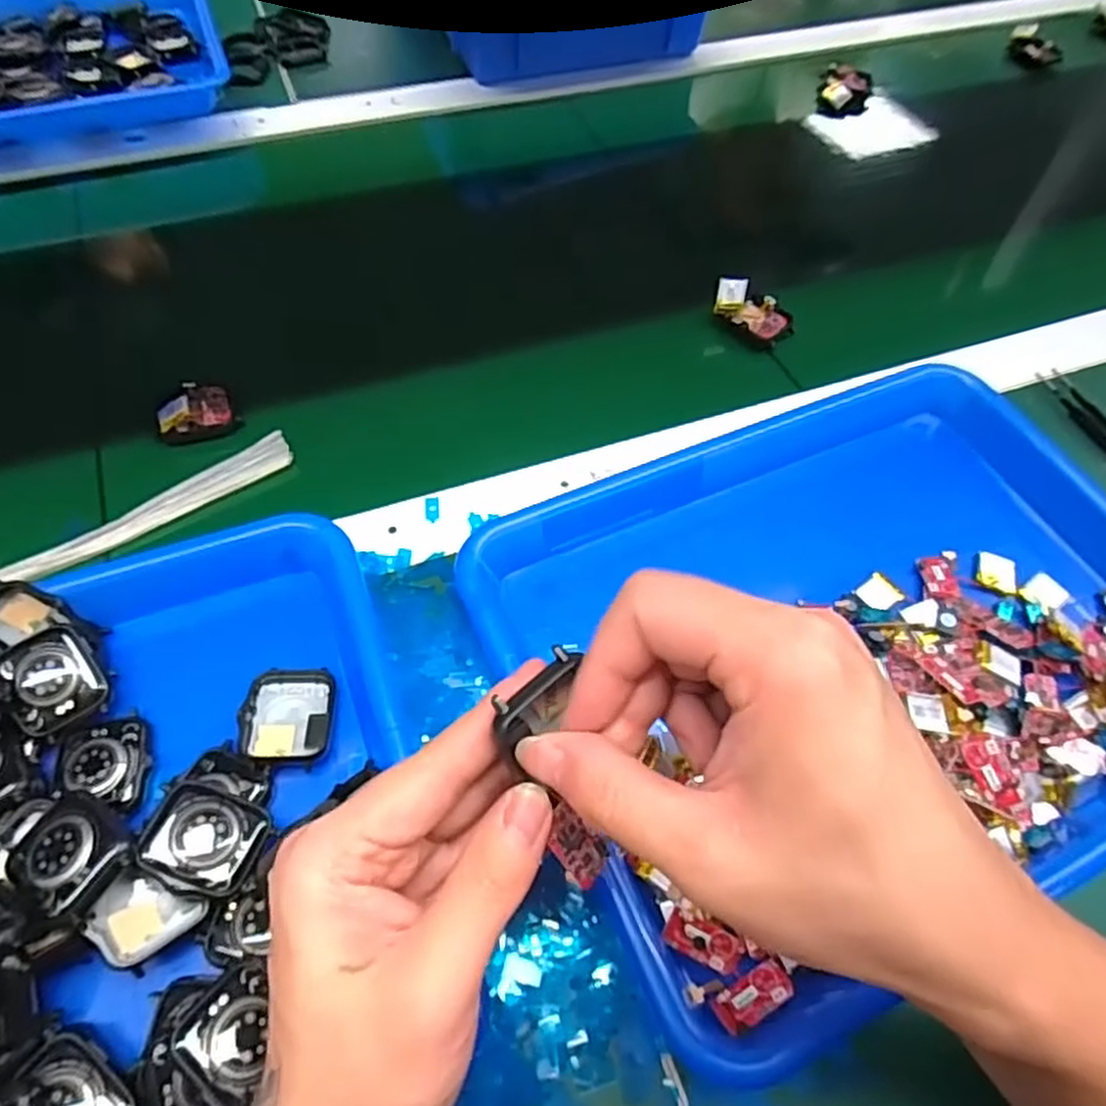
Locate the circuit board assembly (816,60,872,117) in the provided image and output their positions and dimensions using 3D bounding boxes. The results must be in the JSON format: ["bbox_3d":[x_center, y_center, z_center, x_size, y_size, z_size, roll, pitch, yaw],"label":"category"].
[{"bbox_3d":[0.267,-0.423,0.661,0.046,0.026,0.049,20,61,10],"label":"circuit board assembly"}]

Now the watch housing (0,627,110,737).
[{"bbox_3d":[-0.215,0.054,0.310,0.035,0.009,0.042,-23,81,-31],"label":"watch housing"}]

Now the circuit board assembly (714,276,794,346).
[{"bbox_3d":[0.136,-0.165,0.481,0.053,0.026,0.033,33,64,17],"label":"circuit board assembly"}]

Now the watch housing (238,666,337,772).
[{"bbox_3d":[-0.117,0.073,0.321,0.038,0.011,0.044,0,59,-1],"label":"watch housing"}]

